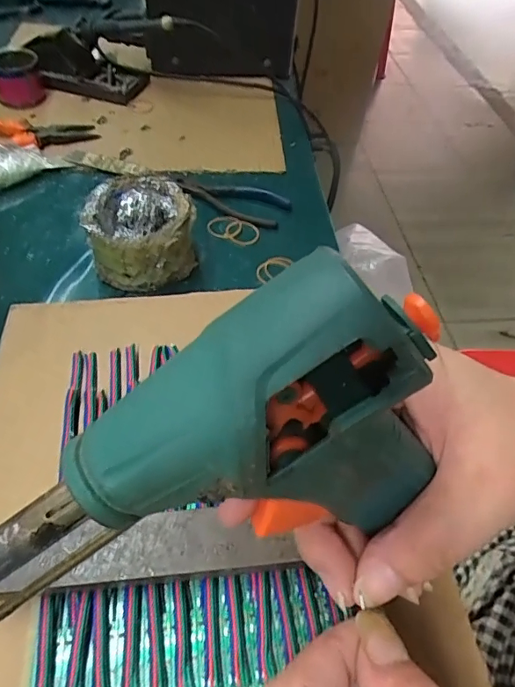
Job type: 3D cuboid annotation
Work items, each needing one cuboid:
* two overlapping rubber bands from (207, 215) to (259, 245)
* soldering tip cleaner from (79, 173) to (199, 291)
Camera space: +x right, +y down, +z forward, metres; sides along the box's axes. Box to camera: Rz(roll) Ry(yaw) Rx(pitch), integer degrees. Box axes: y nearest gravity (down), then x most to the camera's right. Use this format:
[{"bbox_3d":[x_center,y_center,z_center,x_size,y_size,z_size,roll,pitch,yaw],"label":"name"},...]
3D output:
[{"bbox_3d":[-0.022,-0.109,0.465,0.052,0.005,0.035,16,51,8],"label":"two overlapping rubber bands"},{"bbox_3d":[-0.096,-0.092,0.405,0.083,0.066,0.078,3,50,-3],"label":"soldering tip cleaner"}]

